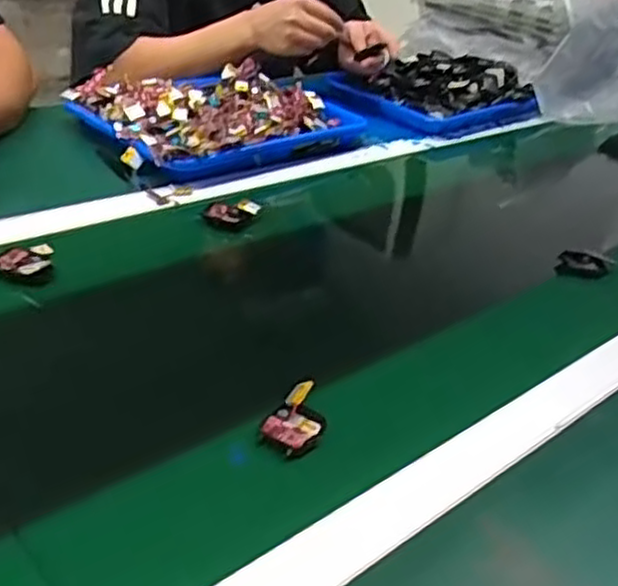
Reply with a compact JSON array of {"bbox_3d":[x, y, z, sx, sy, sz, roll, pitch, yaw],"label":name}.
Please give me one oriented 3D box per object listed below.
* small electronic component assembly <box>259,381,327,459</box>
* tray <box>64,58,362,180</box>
[{"bbox_3d":[-0.008,0.084,0.513,0.037,0.026,0.044,20,34,21],"label":"small electronic component assembly"},{"bbox_3d":[-0.103,-0.234,0.960,0.343,0.063,0.233,-20,41,-36],"label":"tray"}]

